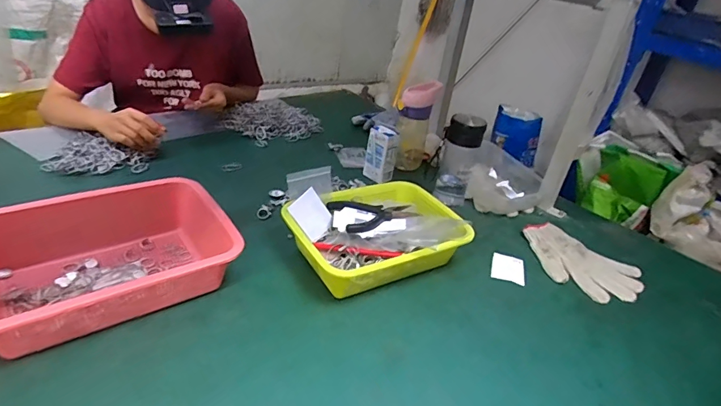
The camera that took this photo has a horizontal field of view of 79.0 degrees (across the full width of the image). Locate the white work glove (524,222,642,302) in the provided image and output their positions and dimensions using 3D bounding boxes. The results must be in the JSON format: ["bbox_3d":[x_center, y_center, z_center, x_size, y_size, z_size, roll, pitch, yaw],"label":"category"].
[{"bbox_3d":[0.377,0.101,0.773,0.145,0.013,0.210,-20,40,-39],"label":"white work glove"}]

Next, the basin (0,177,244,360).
[{"bbox_3d":[-0.339,0.068,0.583,0.304,0.080,0.219,-14,37,-33],"label":"basin"}]

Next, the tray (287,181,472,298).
[{"bbox_3d":[0.027,0.054,0.700,0.267,0.079,0.209,-11,35,-30],"label":"tray"}]

